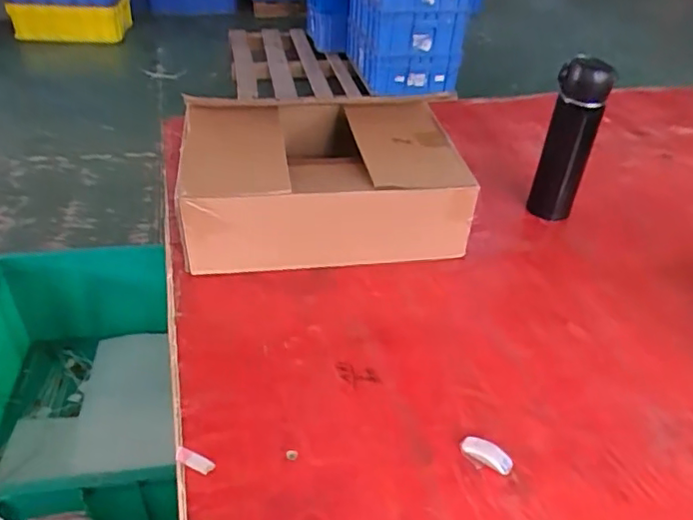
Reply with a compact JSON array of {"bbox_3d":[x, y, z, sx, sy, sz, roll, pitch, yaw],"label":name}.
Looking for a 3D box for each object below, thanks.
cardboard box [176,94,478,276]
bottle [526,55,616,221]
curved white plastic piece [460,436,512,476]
[{"bbox_3d":[-0.035,-0.106,0.770,0.339,0.128,0.283,-3,38,-10],"label":"cardboard box"},{"bbox_3d":[0.304,-0.160,0.810,0.060,0.234,0.054,21,40,20],"label":"bottle"},{"bbox_3d":[0.124,0.170,0.521,0.046,0.009,0.019,23,41,22],"label":"curved white plastic piece"}]

